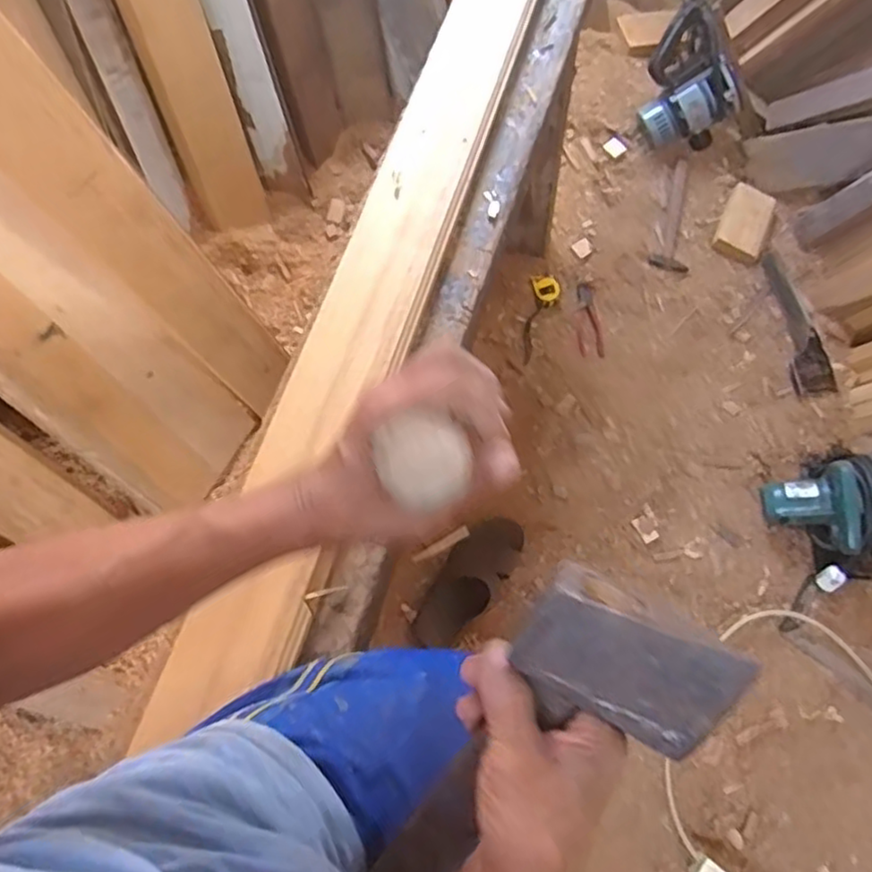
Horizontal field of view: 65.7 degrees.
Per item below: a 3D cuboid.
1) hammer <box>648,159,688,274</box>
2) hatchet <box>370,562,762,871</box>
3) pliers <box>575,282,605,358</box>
[{"bbox_3d":[0.552,-0.498,1.527,0.085,0.026,0.280,16,71,4],"label":"hammer"},{"bbox_3d":[0.036,0.203,0.401,0.104,0.030,0.309,43,117,12],"label":"hatchet"},{"bbox_3d":[0.334,-0.251,1.473,0.057,0.019,0.162,-6,86,-4],"label":"pliers"}]

